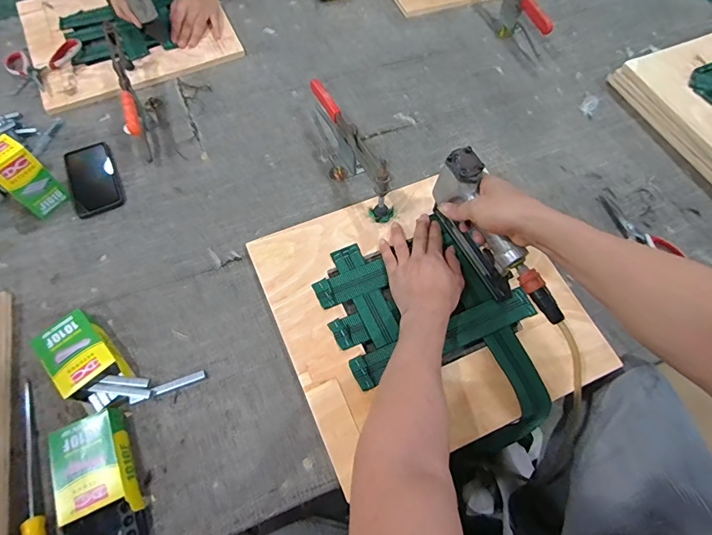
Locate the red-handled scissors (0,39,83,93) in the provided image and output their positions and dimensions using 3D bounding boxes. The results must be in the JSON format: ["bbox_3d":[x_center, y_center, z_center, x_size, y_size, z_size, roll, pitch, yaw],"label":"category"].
[{"bbox_3d":[-0.670,-0.427,0.839,0.157,0.022,0.131,-14,65,-7],"label":"red-handled scissors"}]

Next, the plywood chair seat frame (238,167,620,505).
[{"bbox_3d":[0.100,0.055,0.584,0.410,0.030,0.417,-23,66,-11],"label":"plywood chair seat frame"}]

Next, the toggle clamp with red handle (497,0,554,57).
[{"bbox_3d":[0.341,-0.614,0.889,0.055,0.095,0.325,-14,65,-7],"label":"toggle clamp with red handle"}]

